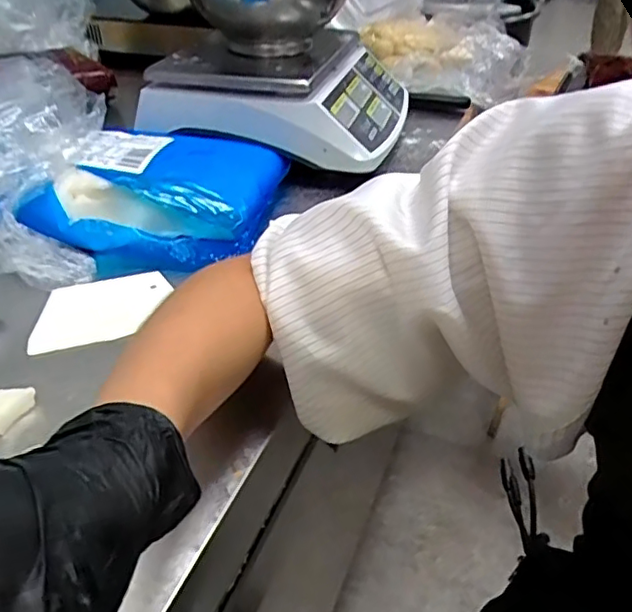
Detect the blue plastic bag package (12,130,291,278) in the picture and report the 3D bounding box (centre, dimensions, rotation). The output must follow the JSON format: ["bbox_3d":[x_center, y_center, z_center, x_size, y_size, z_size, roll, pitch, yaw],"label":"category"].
[{"bbox_3d":[-0.147,-0.114,0.608,0.203,0.073,0.219,4,37,5],"label":"blue plastic bag package"}]

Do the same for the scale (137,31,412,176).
[{"bbox_3d":[-0.038,-0.278,0.744,0.295,0.099,0.245,6,37,7],"label":"scale"}]

